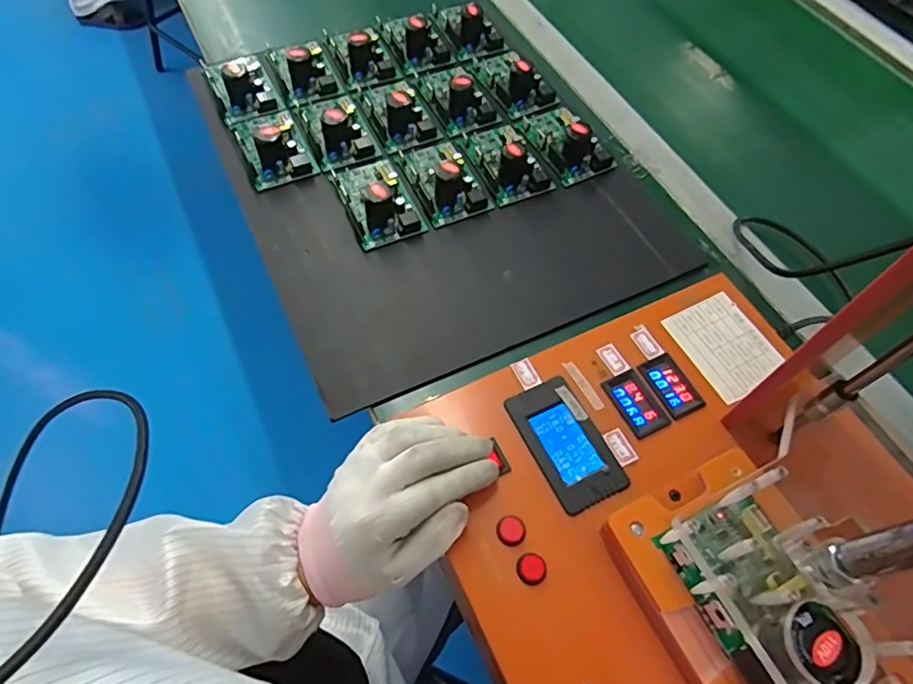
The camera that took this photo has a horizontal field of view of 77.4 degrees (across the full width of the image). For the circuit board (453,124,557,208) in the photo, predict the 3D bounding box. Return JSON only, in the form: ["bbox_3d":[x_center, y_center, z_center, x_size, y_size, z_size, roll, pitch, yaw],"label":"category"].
[{"bbox_3d":[0.053,-0.214,0.634,0.080,0.044,0.118,-20,63,-14],"label":"circuit board"}]

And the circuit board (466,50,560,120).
[{"bbox_3d":[0.068,-0.336,0.705,0.074,0.043,0.122,-23,63,-16],"label":"circuit board"}]

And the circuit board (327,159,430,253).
[{"bbox_3d":[-0.085,-0.162,0.602,0.074,0.048,0.119,-20,63,-14],"label":"circuit board"}]

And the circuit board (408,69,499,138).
[{"bbox_3d":[-0.003,-0.310,0.684,0.074,0.035,0.120,-21,63,-15],"label":"circuit board"}]

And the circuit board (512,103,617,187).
[{"bbox_3d":[0.125,-0.243,0.655,0.083,0.046,0.120,-16,62,-12],"label":"circuit board"}]

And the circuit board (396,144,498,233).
[{"bbox_3d":[-0.014,-0.190,0.619,0.076,0.045,0.120,-21,63,-15],"label":"circuit board"}]

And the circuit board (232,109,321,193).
[{"bbox_3d":[-0.205,-0.229,0.630,0.073,0.040,0.117,-21,63,-15],"label":"circuit board"}]

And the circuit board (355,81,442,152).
[{"bbox_3d":[-0.072,-0.285,0.667,0.074,0.039,0.117,-20,63,-14],"label":"circuit board"}]

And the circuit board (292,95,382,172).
[{"bbox_3d":[-0.141,-0.259,0.652,0.071,0.040,0.116,-20,63,-14],"label":"circuit board"}]

